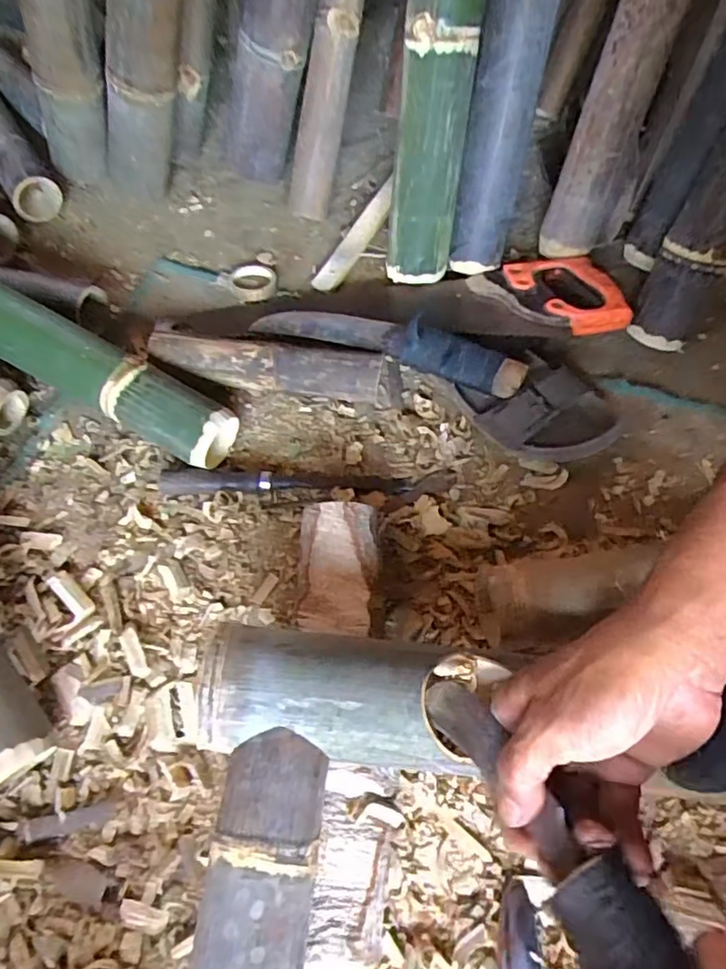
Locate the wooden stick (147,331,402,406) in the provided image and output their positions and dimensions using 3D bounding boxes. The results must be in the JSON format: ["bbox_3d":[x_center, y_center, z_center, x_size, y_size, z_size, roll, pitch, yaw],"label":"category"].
[{"bbox_3d":[-0.089,-0.119,0.623,0.255,0.053,0.061,1,62,2],"label":"wooden stick"}]

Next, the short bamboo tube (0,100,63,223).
[{"bbox_3d":[-0.493,-0.470,0.808,0.068,0.075,0.301,-33,66,-15],"label":"short bamboo tube"}]

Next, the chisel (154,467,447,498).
[{"bbox_3d":[-0.055,-0.006,0.582,0.279,0.019,0.027,0,62,1],"label":"chisel"}]

